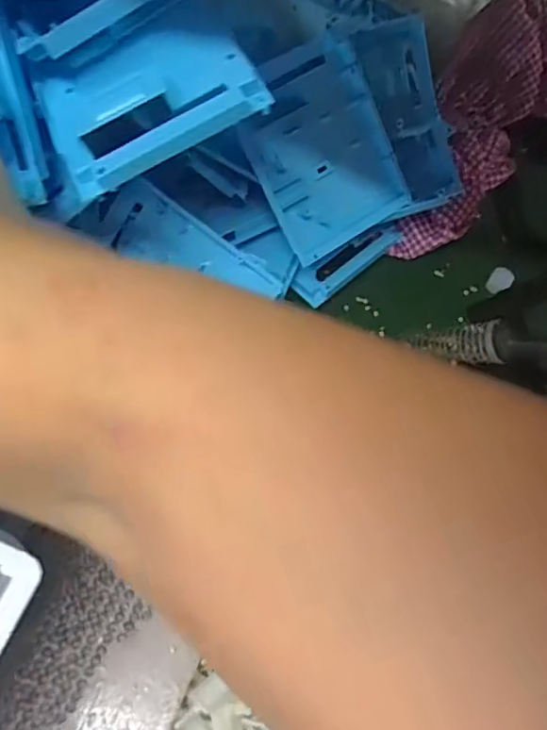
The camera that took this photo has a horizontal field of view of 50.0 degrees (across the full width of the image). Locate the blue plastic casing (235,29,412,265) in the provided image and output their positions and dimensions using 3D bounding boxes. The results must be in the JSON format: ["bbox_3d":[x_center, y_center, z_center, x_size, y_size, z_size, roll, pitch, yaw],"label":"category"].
[{"bbox_3d":[0.040,-0.185,0.506,0.127,0.016,0.158,-32,105,-14],"label":"blue plastic casing"}]

